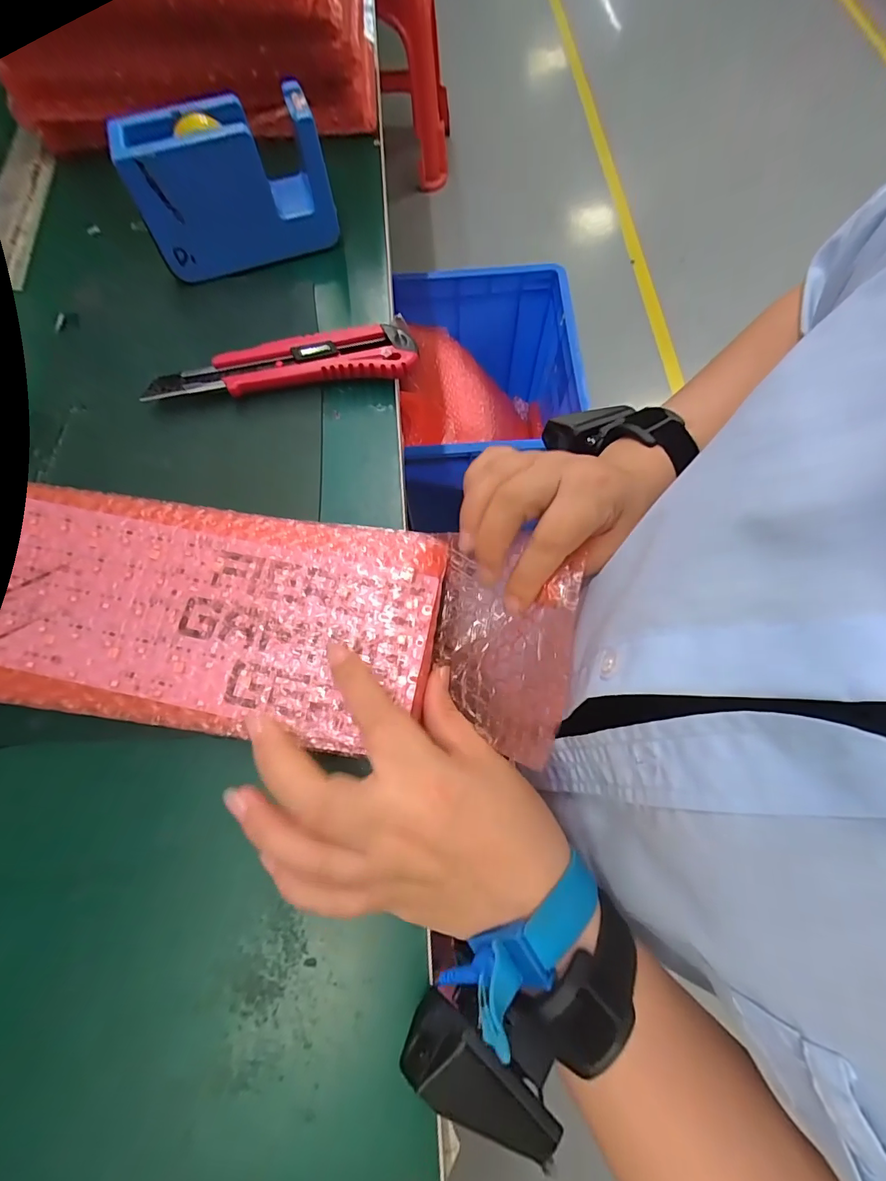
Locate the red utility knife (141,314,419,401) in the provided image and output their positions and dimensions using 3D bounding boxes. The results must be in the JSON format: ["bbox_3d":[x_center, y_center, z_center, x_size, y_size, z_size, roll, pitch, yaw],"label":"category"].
[{"bbox_3d":[-0.106,-0.150,0.300,0.174,0.022,0.034,-8,71,-1],"label":"red utility knife"}]

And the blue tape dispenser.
[{"bbox_3d":[-0.145,-0.282,0.316,0.128,0.086,0.051,-15,72,-4],"label":"blue tape dispenser"}]

